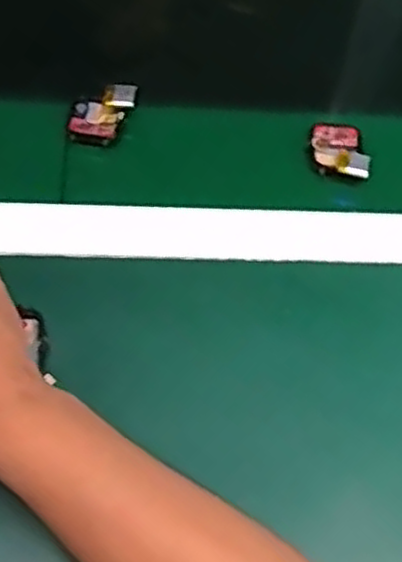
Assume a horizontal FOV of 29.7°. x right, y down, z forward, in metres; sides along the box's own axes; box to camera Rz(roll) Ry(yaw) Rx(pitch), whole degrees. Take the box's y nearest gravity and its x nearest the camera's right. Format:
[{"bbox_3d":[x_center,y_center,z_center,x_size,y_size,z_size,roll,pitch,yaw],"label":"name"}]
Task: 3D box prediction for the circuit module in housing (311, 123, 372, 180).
[{"bbox_3d":[0.097,-0.090,0.528,0.038,0.013,0.051,4,57,-3],"label":"circuit module in housing"}]

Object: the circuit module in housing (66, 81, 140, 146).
[{"bbox_3d":[-0.070,-0.118,0.531,0.039,0.017,0.049,12,57,3],"label":"circuit module in housing"}]

